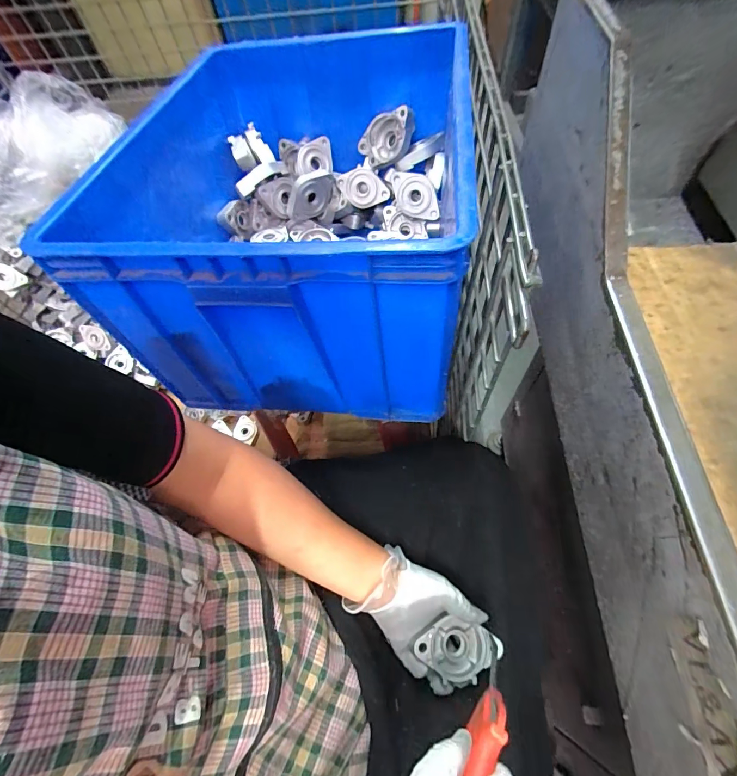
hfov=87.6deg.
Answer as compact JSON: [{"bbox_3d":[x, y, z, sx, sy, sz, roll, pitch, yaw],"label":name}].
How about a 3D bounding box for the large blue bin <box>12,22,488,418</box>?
[{"bbox_3d":[-0.075,-0.304,0.571,0.389,0.285,0.619,3,61,6],"label":"large blue bin"}]

